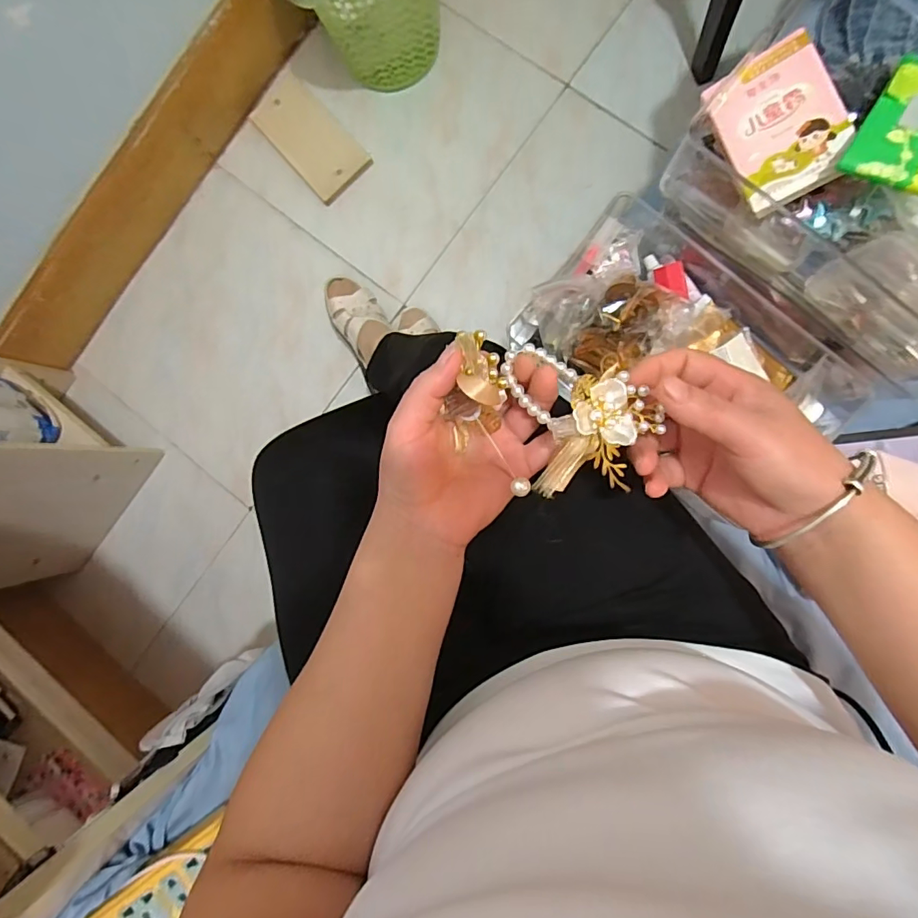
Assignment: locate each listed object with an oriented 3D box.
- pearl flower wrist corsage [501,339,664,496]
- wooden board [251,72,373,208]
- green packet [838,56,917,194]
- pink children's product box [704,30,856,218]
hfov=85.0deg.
[{"bbox_3d":[0.072,-0.028,0.280,0.077,0.025,0.089,-14,87,7],"label":"pearl flower wrist corsage"},{"bbox_3d":[-0.291,-0.624,0.972,0.121,0.012,0.244,-42,84,5],"label":"wooden board"},{"bbox_3d":[0.281,-0.206,0.308,0.056,0.014,0.098,36,82,19],"label":"green packet"},{"bbox_3d":[0.217,-0.226,0.341,0.065,0.018,0.098,-20,82,28],"label":"pink children's product box"}]

